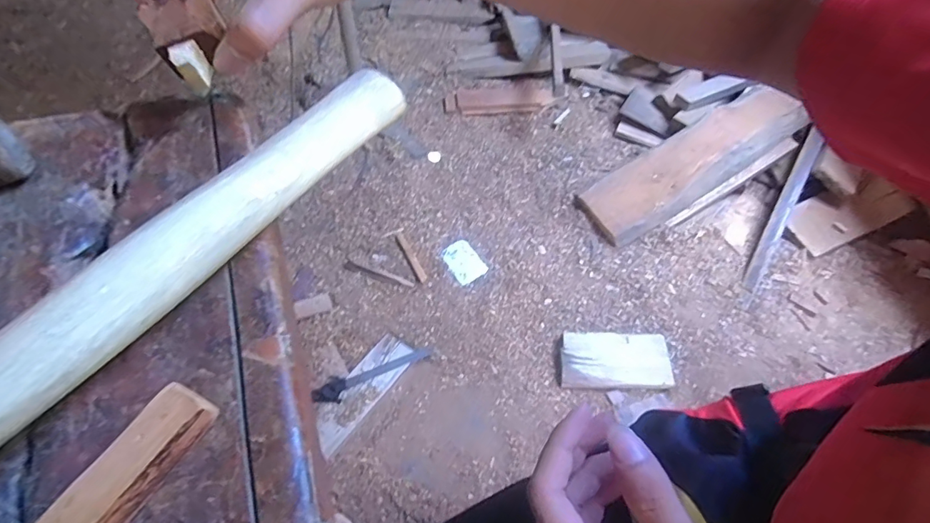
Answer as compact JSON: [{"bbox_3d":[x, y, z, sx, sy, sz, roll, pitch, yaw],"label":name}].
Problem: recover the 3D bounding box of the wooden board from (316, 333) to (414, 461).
[{"bbox_3d":[-0.226,0.281,1.039,0.089,0.015,0.277,35,57,11],"label":"wooden board"}]

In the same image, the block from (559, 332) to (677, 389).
[{"bbox_3d":[0.351,0.231,1.106,0.264,0.041,0.128,0,59,-4],"label":"block"}]

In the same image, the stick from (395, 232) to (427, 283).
[{"bbox_3d":[-0.142,-0.013,1.227,0.023,0.005,0.160,-24,63,-17],"label":"stick"}]

